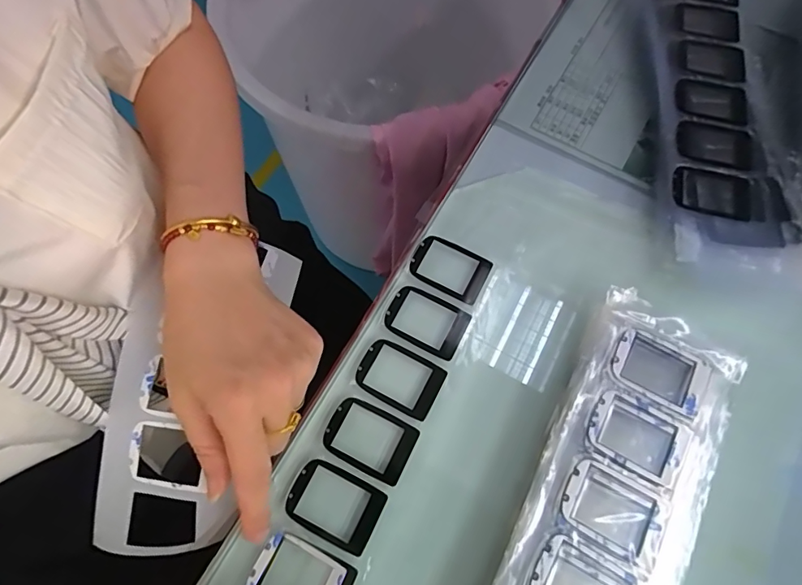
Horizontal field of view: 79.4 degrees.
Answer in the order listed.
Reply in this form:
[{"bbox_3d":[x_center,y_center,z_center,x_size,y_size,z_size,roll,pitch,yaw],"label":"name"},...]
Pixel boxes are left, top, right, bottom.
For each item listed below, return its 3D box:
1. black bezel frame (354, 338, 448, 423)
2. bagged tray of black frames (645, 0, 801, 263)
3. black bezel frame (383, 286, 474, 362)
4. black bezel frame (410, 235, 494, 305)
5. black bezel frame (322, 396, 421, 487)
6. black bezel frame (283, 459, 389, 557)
[{"bbox_3d":[-0.001,0.052,0.299,0.051,0.004,0.036,27,70,7],"label":"black bezel frame"},{"bbox_3d":[0.237,-0.148,0.377,0.082,0.027,0.270,7,68,0],"label":"bagged tray of black frames"},{"bbox_3d":[0.016,0.017,0.313,0.051,0.004,0.036,27,70,8],"label":"black bezel frame"},{"bbox_3d":[0.033,-0.016,0.328,0.051,0.004,0.036,26,70,7],"label":"black bezel frame"},{"bbox_3d":[-0.019,0.086,0.286,0.052,0.004,0.036,26,70,7],"label":"black bezel frame"},{"bbox_3d":[-0.038,0.119,0.273,0.052,0.004,0.036,26,70,7],"label":"black bezel frame"}]

